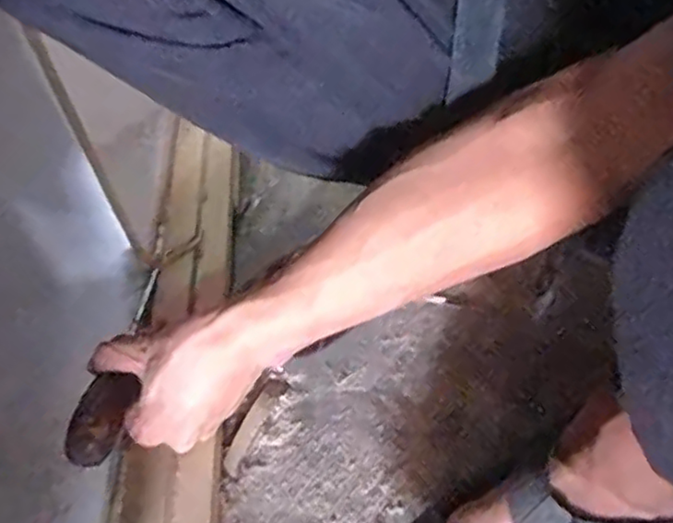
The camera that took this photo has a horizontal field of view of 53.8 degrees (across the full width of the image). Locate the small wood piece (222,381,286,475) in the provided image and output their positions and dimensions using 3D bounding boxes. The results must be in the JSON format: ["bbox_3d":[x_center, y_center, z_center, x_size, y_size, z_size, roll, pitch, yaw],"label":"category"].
[{"bbox_3d":[-0.063,0.119,0.492,0.016,0.005,0.079,18,52,24],"label":"small wood piece"}]

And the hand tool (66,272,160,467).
[{"bbox_3d":[-0.152,0.070,0.476,0.035,0.026,0.209,-8,27,0],"label":"hand tool"}]

